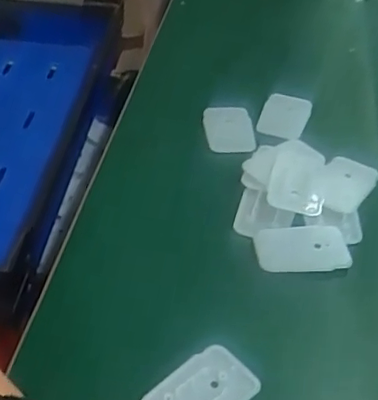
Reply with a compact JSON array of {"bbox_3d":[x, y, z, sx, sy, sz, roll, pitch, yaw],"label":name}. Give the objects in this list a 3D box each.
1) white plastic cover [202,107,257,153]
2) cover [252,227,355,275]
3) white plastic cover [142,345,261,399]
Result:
[{"bbox_3d":[0.038,-0.066,0.575,0.042,0.011,0.061,-2,42,-8],"label":"white plastic cover"},{"bbox_3d":[0.086,0.035,0.462,0.067,0.006,0.040,0,42,-5],"label":"cover"},{"bbox_3d":[0.007,0.118,0.371,0.067,0.007,0.044,-28,51,-31],"label":"white plastic cover"}]

